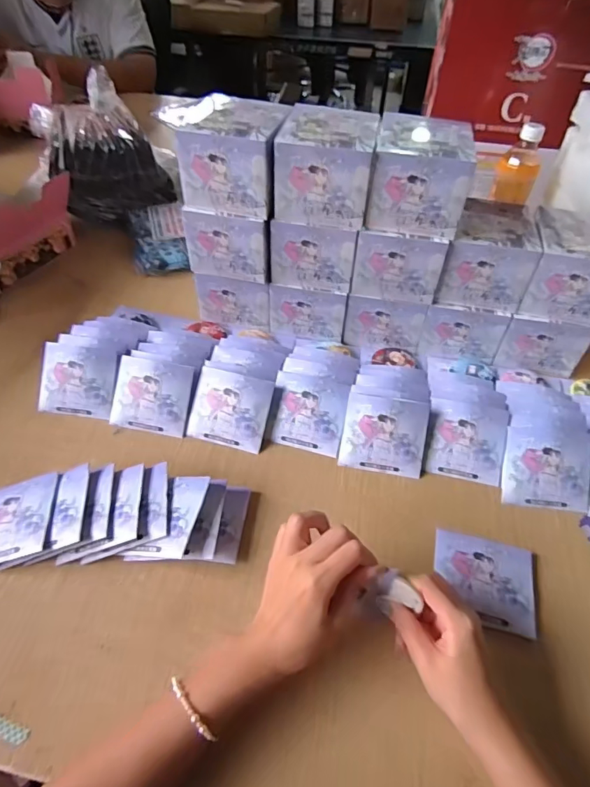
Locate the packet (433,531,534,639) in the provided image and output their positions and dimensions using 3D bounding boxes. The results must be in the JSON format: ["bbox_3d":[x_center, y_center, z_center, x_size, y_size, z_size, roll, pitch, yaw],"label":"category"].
[{"bbox_3d":[0.186,0.183,0.468,0.094,0.011,0.082,14,49,10],"label":"packet"}]

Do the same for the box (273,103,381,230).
[{"bbox_3d":[0.039,-0.272,0.570,0.107,0.096,0.106,10,48,6],"label":"box"}]

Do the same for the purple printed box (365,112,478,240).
[{"bbox_3d":[0.147,-0.260,0.568,0.105,0.094,0.115,9,48,6],"label":"purple printed box"}]

